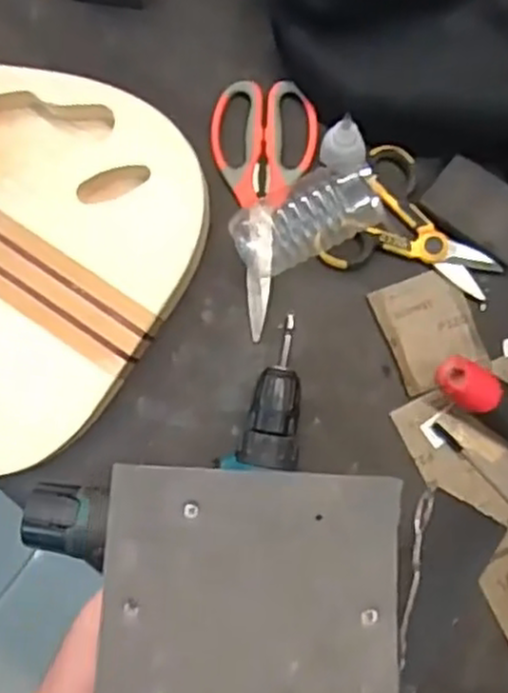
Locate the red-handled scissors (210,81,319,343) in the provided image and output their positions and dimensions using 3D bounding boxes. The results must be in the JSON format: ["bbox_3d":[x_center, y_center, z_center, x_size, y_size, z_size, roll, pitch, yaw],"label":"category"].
[{"bbox_3d":[0.000,-0.111,0.588,0.081,0.013,0.197,7,84,3],"label":"red-handled scissors"}]

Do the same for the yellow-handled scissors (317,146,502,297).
[{"bbox_3d":[0.126,-0.083,0.571,0.127,0.024,0.102,33,86,5],"label":"yellow-handled scissors"}]

